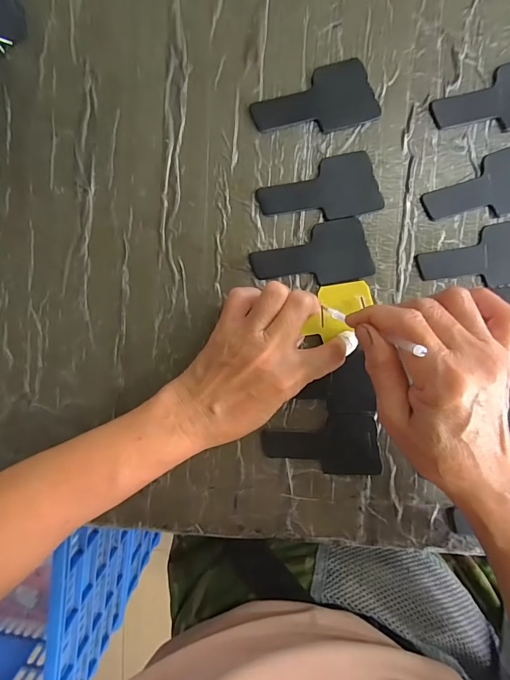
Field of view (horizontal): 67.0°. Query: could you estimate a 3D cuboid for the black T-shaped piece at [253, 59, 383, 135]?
[{"bbox_3d":[0.044,-0.177,0.287,0.089,0.004,0.045,-15,94,2],"label":"black T-shaped piece"}]

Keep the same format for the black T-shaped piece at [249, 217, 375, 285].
[{"bbox_3d":[0.043,-0.064,0.295,0.088,0.004,0.045,-10,94,2],"label":"black T-shaped piece"}]

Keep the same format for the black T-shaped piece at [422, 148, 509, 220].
[{"bbox_3d":[0.173,-0.113,0.287,0.088,0.004,0.045,-19,93,3],"label":"black T-shaped piece"}]

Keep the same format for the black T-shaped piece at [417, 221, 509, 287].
[{"bbox_3d":[0.171,-0.062,0.291,0.088,0.004,0.044,-11,94,2],"label":"black T-shaped piece"}]

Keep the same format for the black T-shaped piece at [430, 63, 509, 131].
[{"bbox_3d":[0.177,-0.175,0.283,0.088,0.004,0.045,-17,94,3],"label":"black T-shaped piece"}]

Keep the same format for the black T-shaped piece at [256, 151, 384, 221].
[{"bbox_3d":[0.048,-0.111,0.292,0.088,0.004,0.045,-14,94,2],"label":"black T-shaped piece"}]

